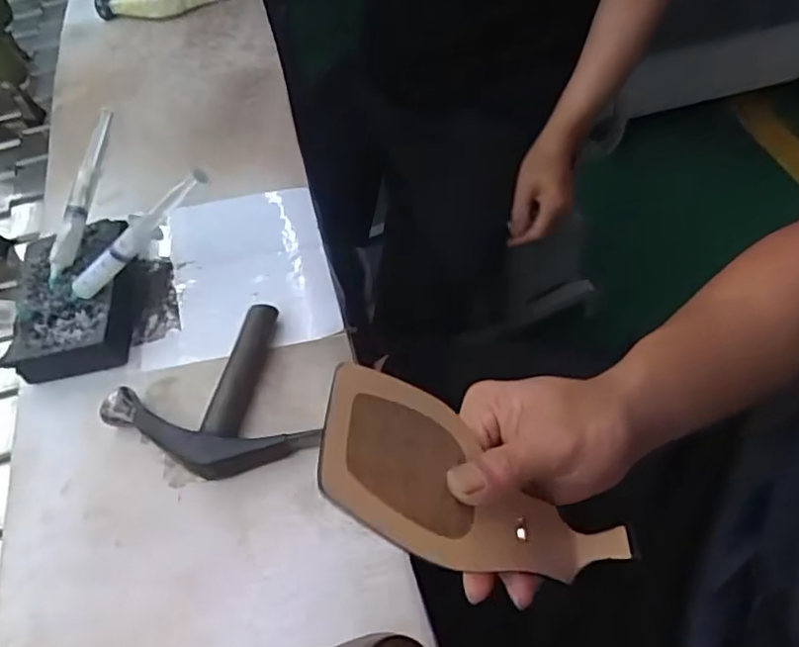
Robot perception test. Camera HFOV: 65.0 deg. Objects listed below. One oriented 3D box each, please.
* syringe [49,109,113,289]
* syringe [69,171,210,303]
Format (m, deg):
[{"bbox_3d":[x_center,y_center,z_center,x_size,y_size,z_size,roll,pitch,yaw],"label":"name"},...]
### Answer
[{"bbox_3d":[-0.256,-0.101,0.505,0.015,0.013,0.146,10,81,10],"label":"syringe"},{"bbox_3d":[-0.190,-0.060,0.450,0.152,0.020,0.014,-37,53,20],"label":"syringe"}]

